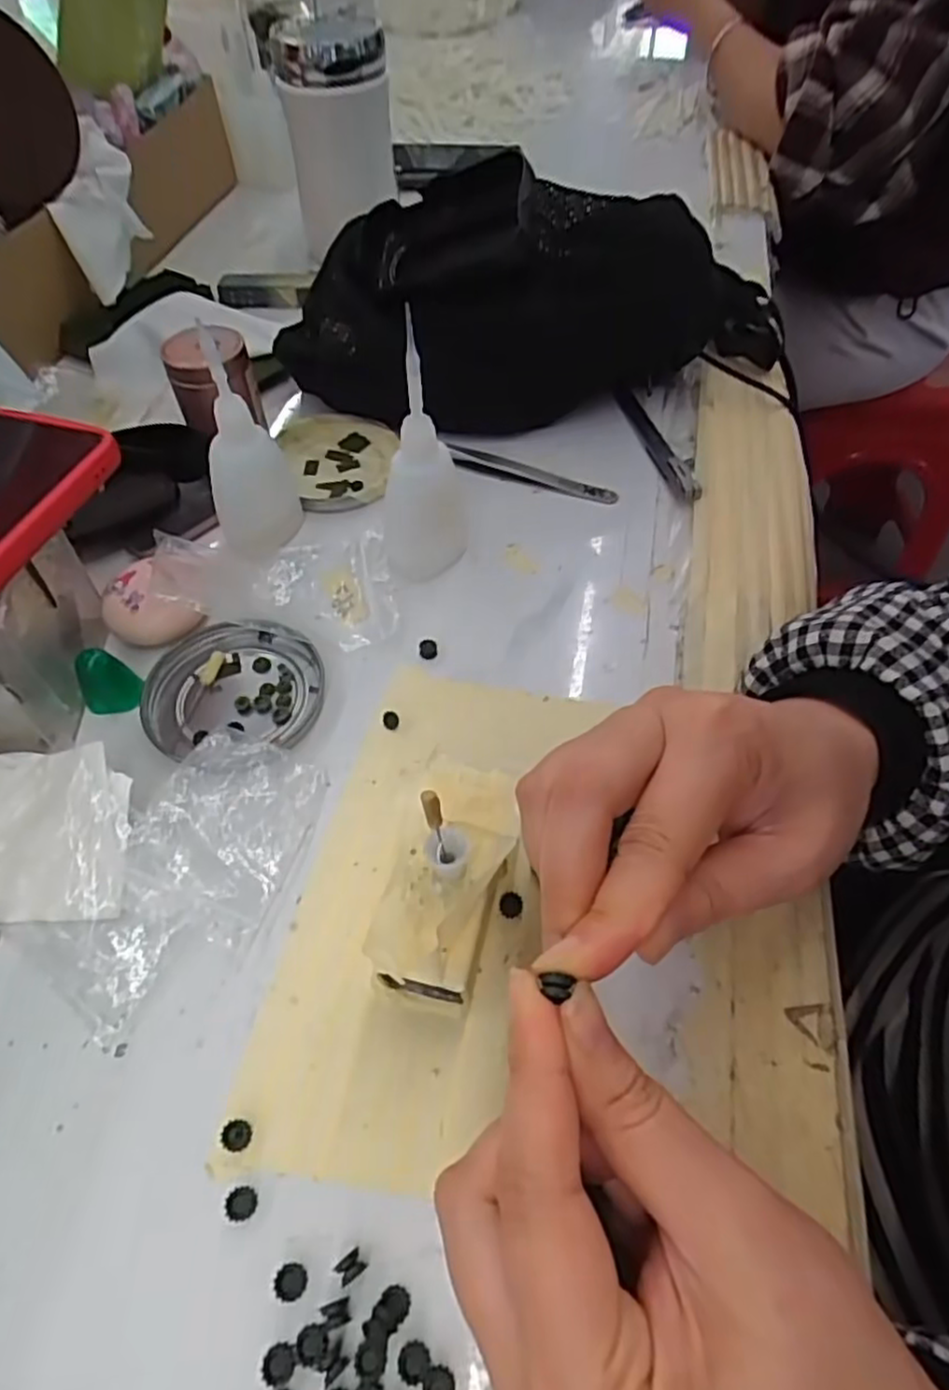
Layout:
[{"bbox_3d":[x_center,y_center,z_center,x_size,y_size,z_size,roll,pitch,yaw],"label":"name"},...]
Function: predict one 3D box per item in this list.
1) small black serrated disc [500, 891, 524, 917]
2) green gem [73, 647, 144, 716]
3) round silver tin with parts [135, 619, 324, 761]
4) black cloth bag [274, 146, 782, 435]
[{"bbox_3d":[0.014,0.079,0.269,0.008,0.005,0.008,0,55,0],"label":"small black serrated disc"},{"bbox_3d":[-0.163,-0.006,0.316,0.024,0.026,0.017,-36,62,-23],"label":"green gem"},{"bbox_3d":[-0.110,-0.004,0.326,0.078,0.014,0.067,-5,55,-4],"label":"round silver tin with parts"},{"bbox_3d":[0.038,-0.242,0.419,0.285,0.127,0.110,-22,58,-15],"label":"black cloth bag"}]

